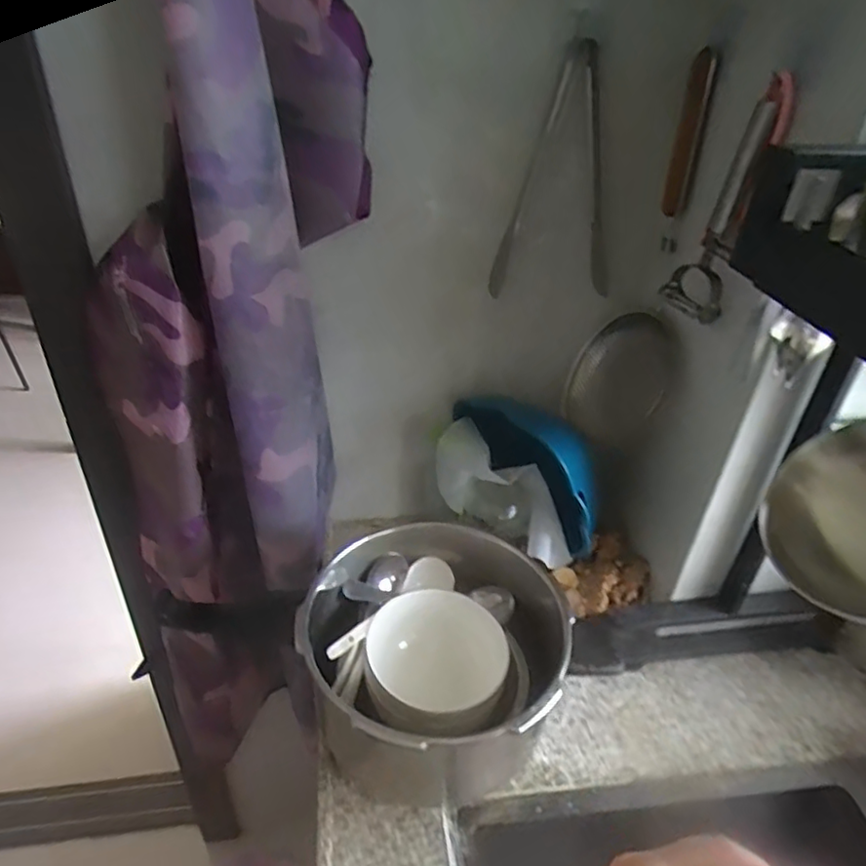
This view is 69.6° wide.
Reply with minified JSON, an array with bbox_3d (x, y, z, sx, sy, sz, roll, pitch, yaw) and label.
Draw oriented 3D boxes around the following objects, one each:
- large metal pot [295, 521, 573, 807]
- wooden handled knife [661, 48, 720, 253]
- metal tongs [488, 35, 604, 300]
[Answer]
[{"bbox_3d":[0.002,0.212,0.579,0.227,0.146,0.229,2,34,-2],"label":"large metal pot"},{"bbox_3d":[0.238,-0.261,0.587,0.021,0.166,0.022,7,34,5],"label":"wooden handled knife"},{"bbox_3d":[0.134,-0.251,0.619,0.131,0.233,0.035,-4,33,-15],"label":"metal tongs"}]

